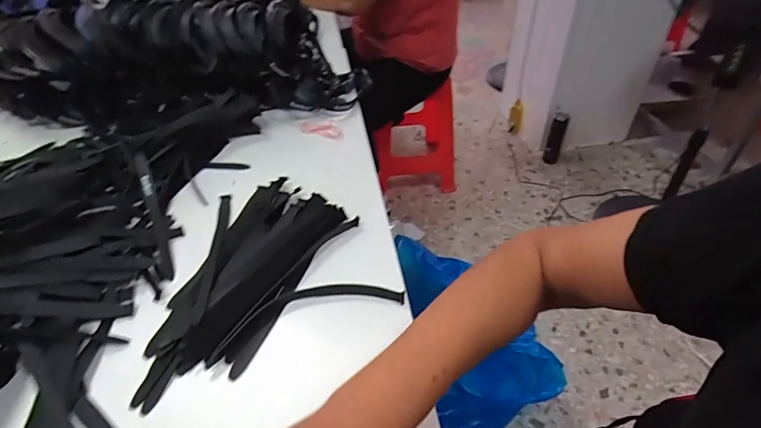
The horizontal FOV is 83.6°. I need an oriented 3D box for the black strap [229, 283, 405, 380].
[{"bbox_3d":[-0.067,0.098,0.425,0.175,0.011,0.057,-20,41,-19],"label":"black strap"}]

